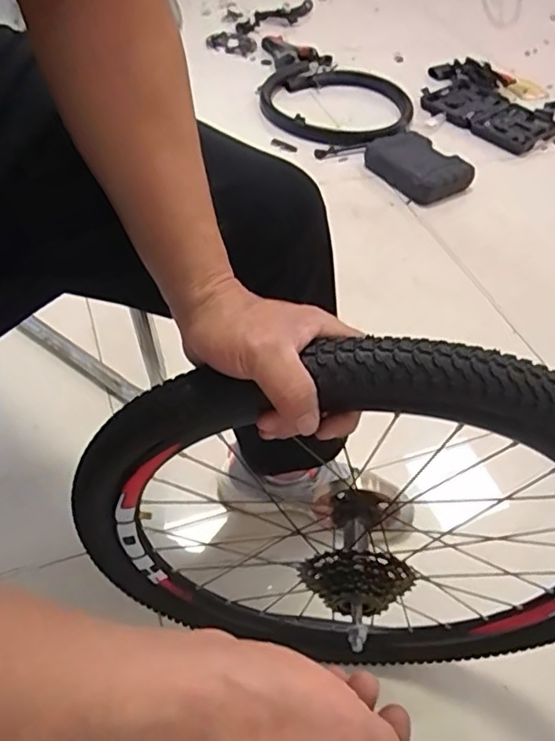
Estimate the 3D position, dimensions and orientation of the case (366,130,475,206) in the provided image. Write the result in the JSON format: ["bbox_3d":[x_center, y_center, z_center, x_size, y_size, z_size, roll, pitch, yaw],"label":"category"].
[{"bbox_3d":[0.371,-0.550,1.513,0.197,0.058,0.259,-25,56,-25],"label":"case"}]

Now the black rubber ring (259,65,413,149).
[{"bbox_3d":[0.172,-0.803,1.718,0.458,0.042,0.453,3,49,-3],"label":"black rubber ring"}]

